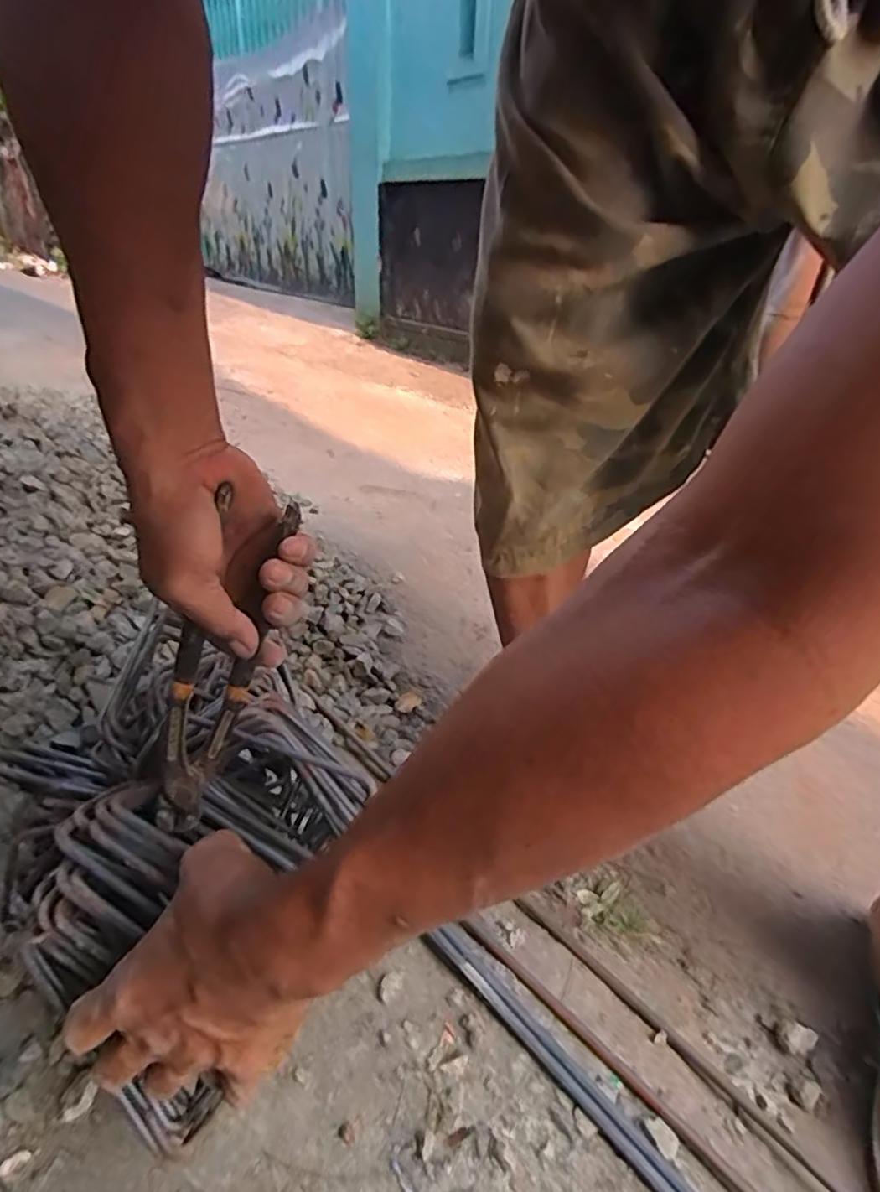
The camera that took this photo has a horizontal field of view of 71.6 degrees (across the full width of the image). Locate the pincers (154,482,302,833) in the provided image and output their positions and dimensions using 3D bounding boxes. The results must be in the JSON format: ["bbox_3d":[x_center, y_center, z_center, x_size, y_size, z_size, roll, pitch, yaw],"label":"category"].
[{"bbox_3d":[-0.135,0.047,0.364,0.028,0.218,0.042,26,12,30],"label":"pincers"}]

